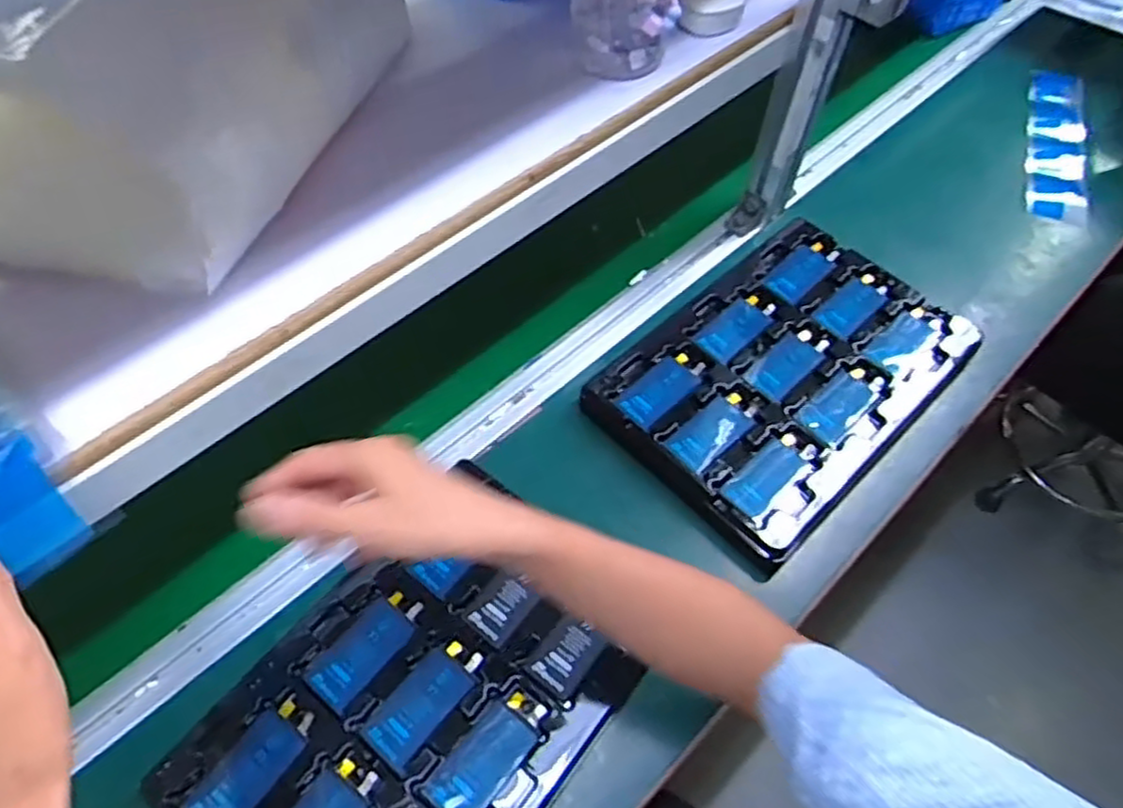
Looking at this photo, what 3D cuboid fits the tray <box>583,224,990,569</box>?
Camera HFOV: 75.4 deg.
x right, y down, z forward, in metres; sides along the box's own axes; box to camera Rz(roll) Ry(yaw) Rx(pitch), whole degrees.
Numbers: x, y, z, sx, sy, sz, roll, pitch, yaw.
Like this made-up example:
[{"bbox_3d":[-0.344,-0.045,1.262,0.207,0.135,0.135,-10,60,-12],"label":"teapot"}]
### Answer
[{"bbox_3d":[0.217,-0.034,0.713,0.345,0.037,0.233,-39,66,-22],"label":"tray"}]

